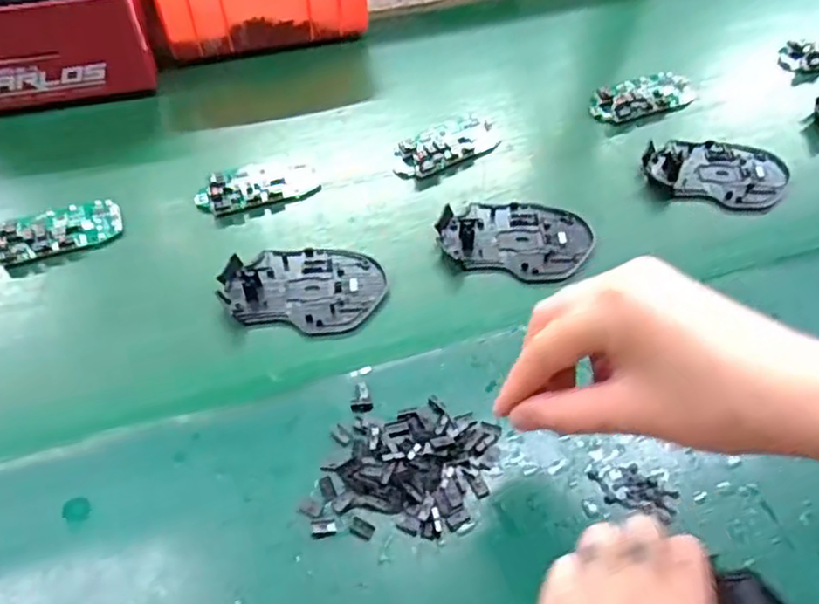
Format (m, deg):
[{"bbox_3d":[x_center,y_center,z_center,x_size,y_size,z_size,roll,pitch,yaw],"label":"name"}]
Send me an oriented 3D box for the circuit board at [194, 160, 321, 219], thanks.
[{"bbox_3d":[-0.124,-0.097,0.551,0.096,0.009,0.046,-12,53,-9],"label":"circuit board"}]

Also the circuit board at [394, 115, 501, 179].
[{"bbox_3d":[0.030,-0.136,0.580,0.093,0.007,0.045,-28,57,-20],"label":"circuit board"}]

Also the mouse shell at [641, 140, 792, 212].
[{"bbox_3d":[0.255,-0.111,0.564,0.115,0.016,0.068,15,53,12],"label":"mouse shell"}]

